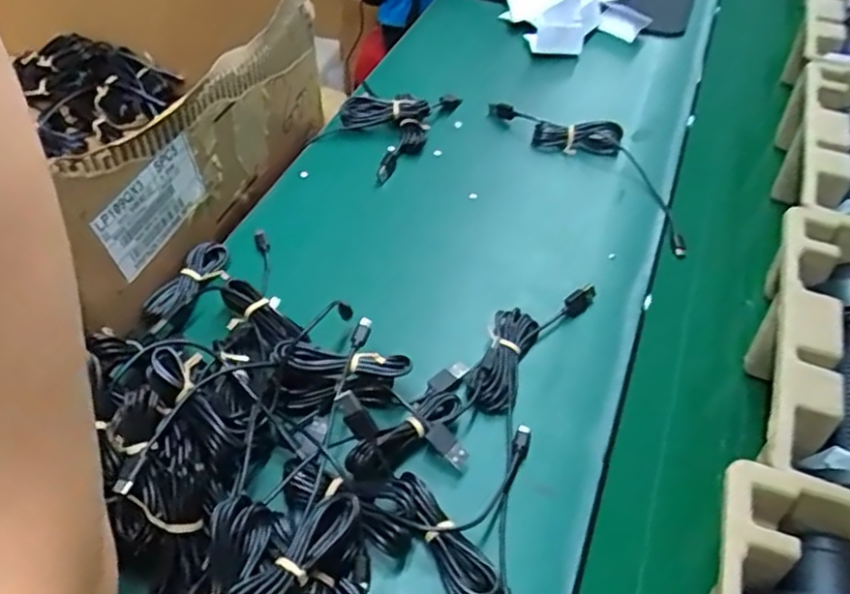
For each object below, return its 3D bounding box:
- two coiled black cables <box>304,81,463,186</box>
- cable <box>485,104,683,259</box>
[{"bbox_3d":[-0.043,-0.185,0.705,0.114,0.037,0.152,27,53,22],"label":"two coiled black cables"},{"bbox_3d":[0.175,-0.141,0.677,0.070,0.031,0.259,-28,60,-23],"label":"cable"}]

